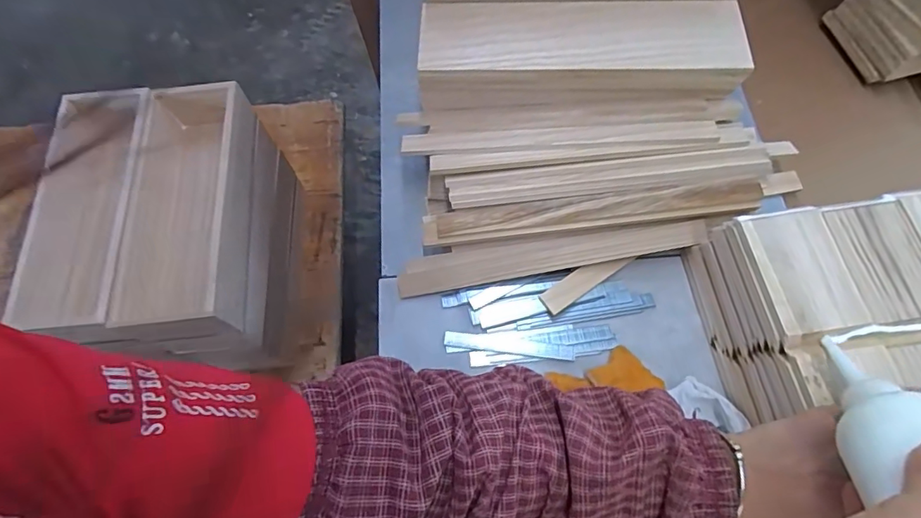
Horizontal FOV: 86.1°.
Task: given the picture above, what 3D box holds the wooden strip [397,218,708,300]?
[{"bbox_3d":[0.080,-0.002,0.453,0.276,0.005,0.034,-10,94,5],"label":"wooden strip"}]

